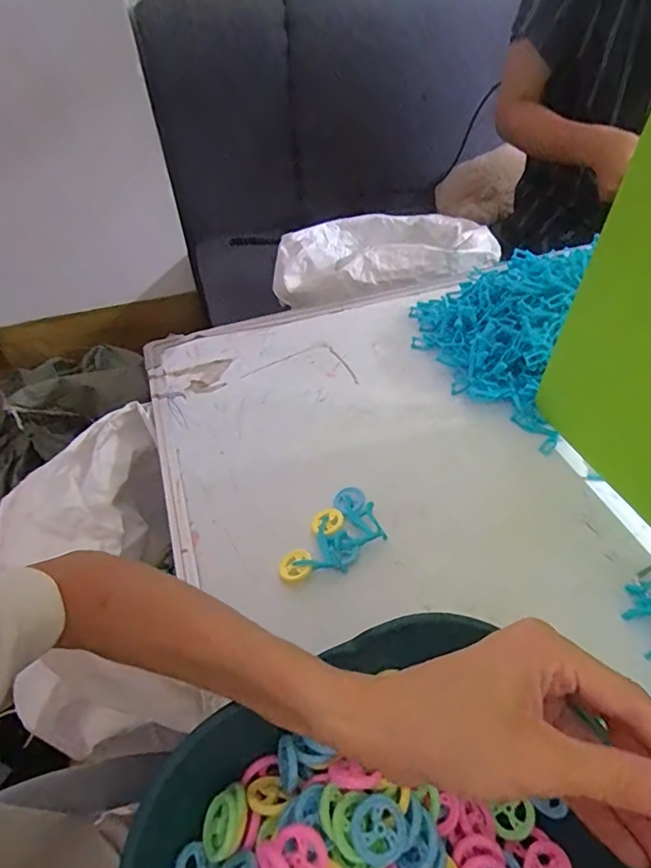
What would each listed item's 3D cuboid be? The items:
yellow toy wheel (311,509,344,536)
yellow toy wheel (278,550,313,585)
[{"bbox_3d":[0.002,0.079,0.449,0.029,0.004,0.026,-31,54,-26],"label":"yellow toy wheel"},{"bbox_3d":[-0.026,0.113,0.423,0.030,0.006,0.025,-46,58,-9],"label":"yellow toy wheel"}]

